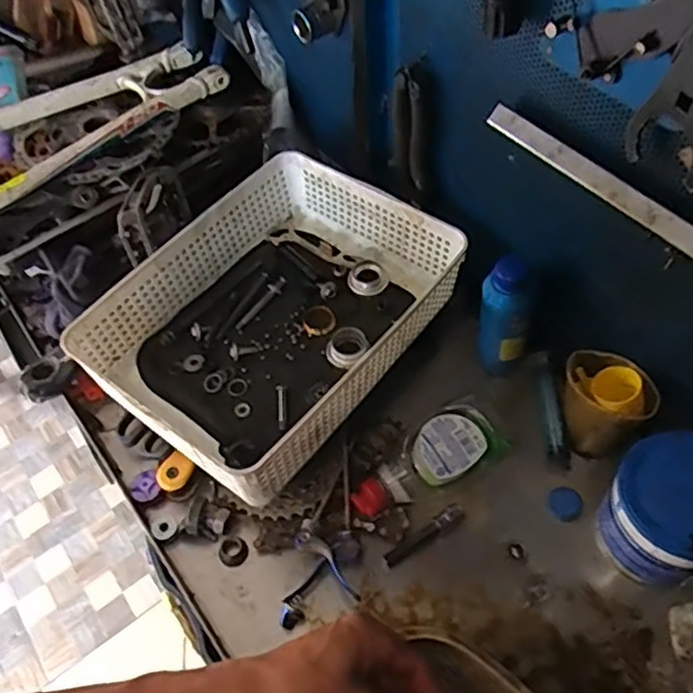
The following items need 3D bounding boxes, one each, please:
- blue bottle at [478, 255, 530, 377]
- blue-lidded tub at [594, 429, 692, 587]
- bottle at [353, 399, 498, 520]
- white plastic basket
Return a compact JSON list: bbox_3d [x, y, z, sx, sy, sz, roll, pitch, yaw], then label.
[{"bbox_3d":[0.149,-0.023,0.629,0.043,0.129,0.047,-29,57,-16],"label":"blue bottle"},{"bbox_3d":[0.269,0.139,0.540,0.099,0.107,0.096,-2,54,3],"label":"blue-lidded tub"},{"bbox_3d":[0.072,0.108,0.615,0.154,0.044,0.060,-24,56,-13],"label":"bottle"},{"bbox_3d":[-0.070,-0.034,0.652,0.247,0.078,0.331,32,63,24],"label":"white plastic basket"}]

